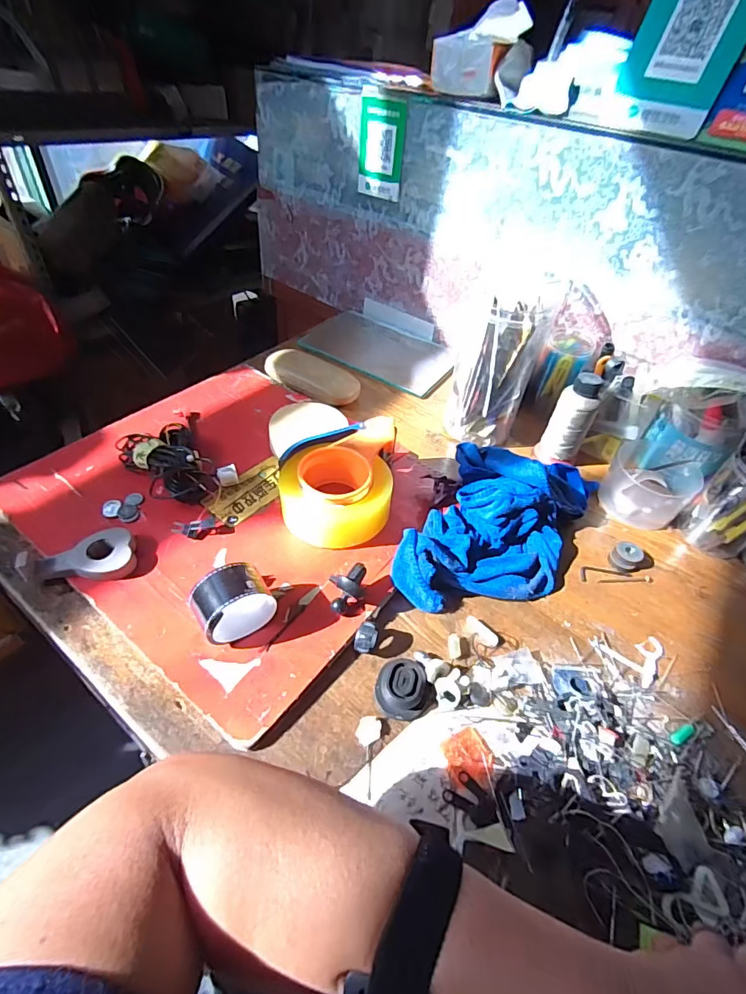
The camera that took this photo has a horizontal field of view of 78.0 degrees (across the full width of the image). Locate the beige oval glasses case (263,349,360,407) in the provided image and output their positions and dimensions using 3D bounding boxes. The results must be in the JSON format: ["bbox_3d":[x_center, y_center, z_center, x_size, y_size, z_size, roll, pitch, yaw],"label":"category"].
[{"bbox_3d":[-0.091,-0.182,0.698,0.151,0.022,0.070,25,48,17],"label":"beige oval glasses case"}]

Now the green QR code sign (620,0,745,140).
[{"bbox_3d":[0.350,-0.502,0.509,0.114,0.168,0.011,33,31,25],"label":"green QR code sign"}]

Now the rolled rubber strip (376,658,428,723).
[{"bbox_3d":[0.025,0.162,0.394,0.043,0.015,0.049,4,45,-3],"label":"rolled rubber strip"}]

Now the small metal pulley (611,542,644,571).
[{"bbox_3d":[0.286,0.068,0.520,0.029,0.021,0.027,4,45,-4],"label":"small metal pulley"}]

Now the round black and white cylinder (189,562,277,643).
[{"bbox_3d":[-0.123,0.093,0.403,0.063,0.054,0.049,-32,57,-33],"label":"round black and white cylinder"}]

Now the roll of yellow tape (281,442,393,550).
[{"bbox_3d":[-0.039,-0.002,0.503,0.118,0.063,0.103,-8,47,-14],"label":"roll of yellow tape"}]

